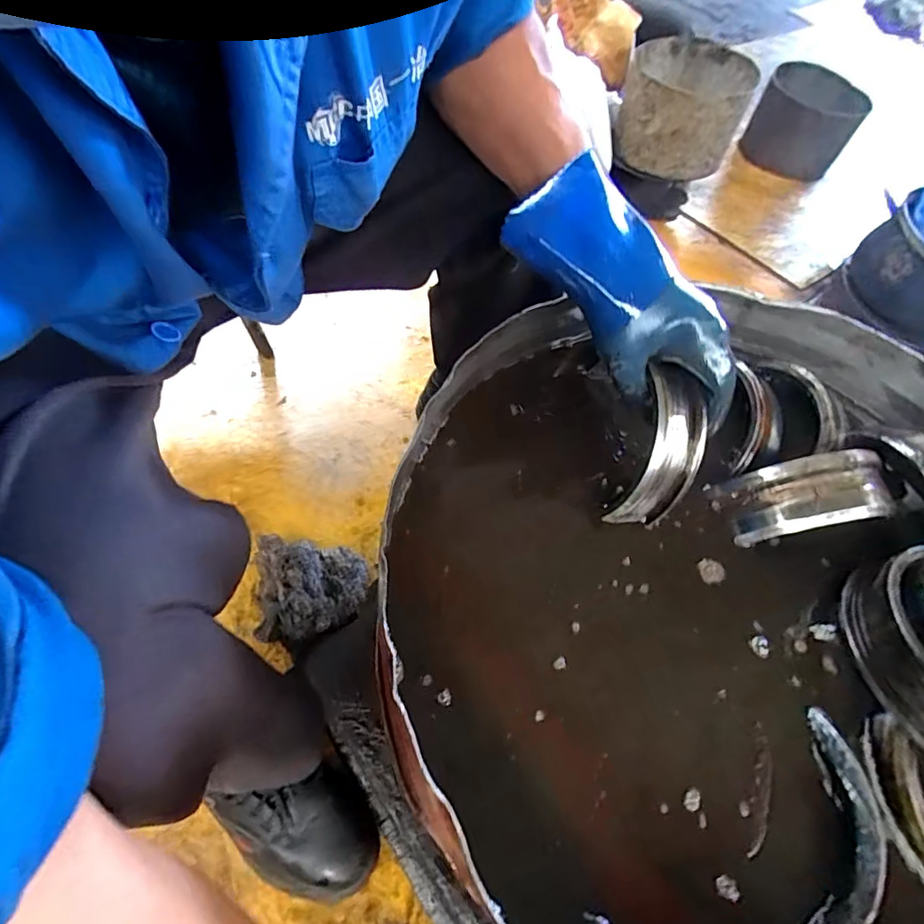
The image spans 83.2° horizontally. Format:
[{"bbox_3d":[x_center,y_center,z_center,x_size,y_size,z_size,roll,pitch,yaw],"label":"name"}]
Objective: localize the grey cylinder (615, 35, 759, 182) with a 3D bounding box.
[{"bbox_3d":[0.495,-0.800,1.196,0.265,0.196,0.267,16,57,2],"label":"grey cylinder"}]

